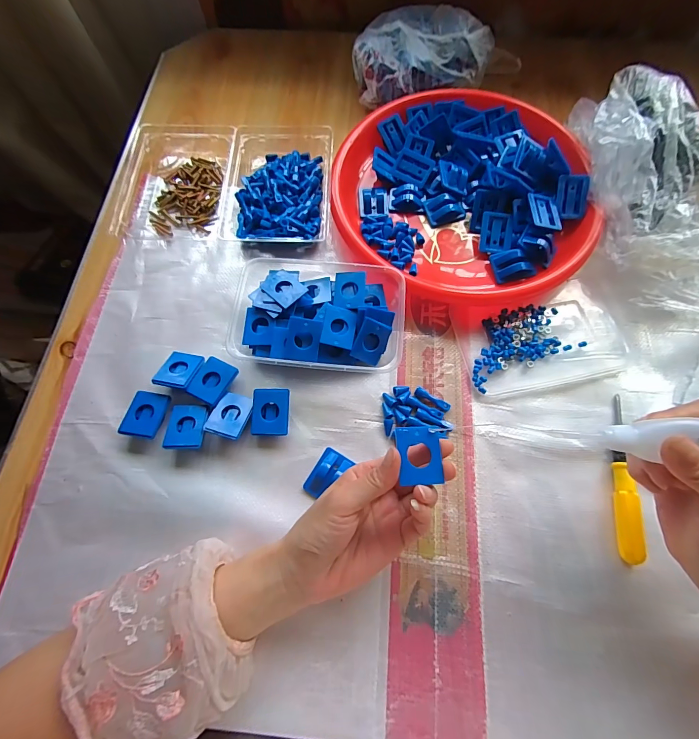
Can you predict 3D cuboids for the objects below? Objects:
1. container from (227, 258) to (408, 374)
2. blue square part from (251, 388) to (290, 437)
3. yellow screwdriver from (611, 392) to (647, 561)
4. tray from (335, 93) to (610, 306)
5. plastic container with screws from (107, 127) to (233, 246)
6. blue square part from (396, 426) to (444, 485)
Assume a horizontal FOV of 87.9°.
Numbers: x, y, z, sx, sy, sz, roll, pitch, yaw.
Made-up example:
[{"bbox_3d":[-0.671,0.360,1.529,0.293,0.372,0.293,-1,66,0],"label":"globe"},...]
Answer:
[{"bbox_3d":[-0.030,-0.062,0.375,0.167,0.037,0.140,3,70,3],"label":"container"},{"bbox_3d":[-0.074,0.042,0.349,0.034,0.019,0.043,-1,70,2],"label":"blue square part"},{"bbox_3d":[0.244,0.094,0.323,0.014,0.018,0.142,7,70,4],"label":"yellow screwdriver"},{"bbox_3d":[0.125,-0.208,0.417,0.276,0.047,0.271,-1,70,2],"label":"tray"},{"bbox_3d":[-0.208,-0.241,0.443,0.136,0.031,0.192,2,70,3],"label":"plastic container with screws"},{"bbox_3d":[0.050,0.061,0.260,0.030,0.004,0.040,-2,70,1],"label":"blue square part"}]

